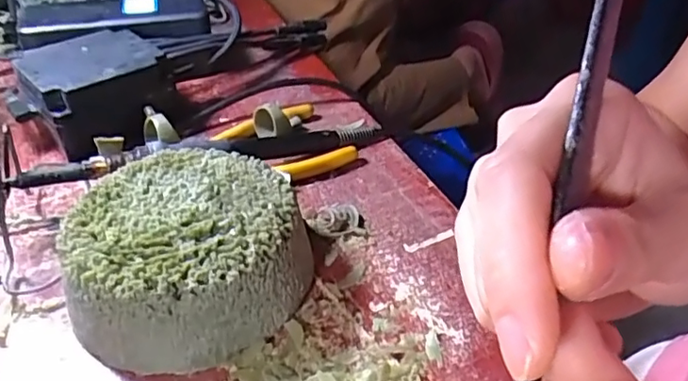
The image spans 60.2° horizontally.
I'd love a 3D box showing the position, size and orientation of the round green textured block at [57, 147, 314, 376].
[{"bbox_3d":[-0.070,0.026,0.269,0.099,0.045,0.098,0,36,0],"label":"round green textured block"}]

